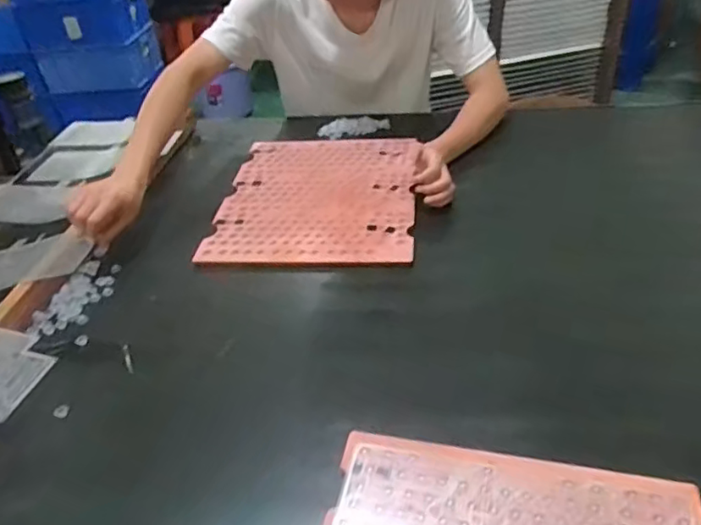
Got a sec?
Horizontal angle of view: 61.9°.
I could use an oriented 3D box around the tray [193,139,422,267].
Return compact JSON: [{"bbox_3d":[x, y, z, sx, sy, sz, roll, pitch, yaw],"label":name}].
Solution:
[{"bbox_3d":[-0.052,-0.119,1.004,0.323,0.011,0.406,0,38,9],"label":"tray"}]

